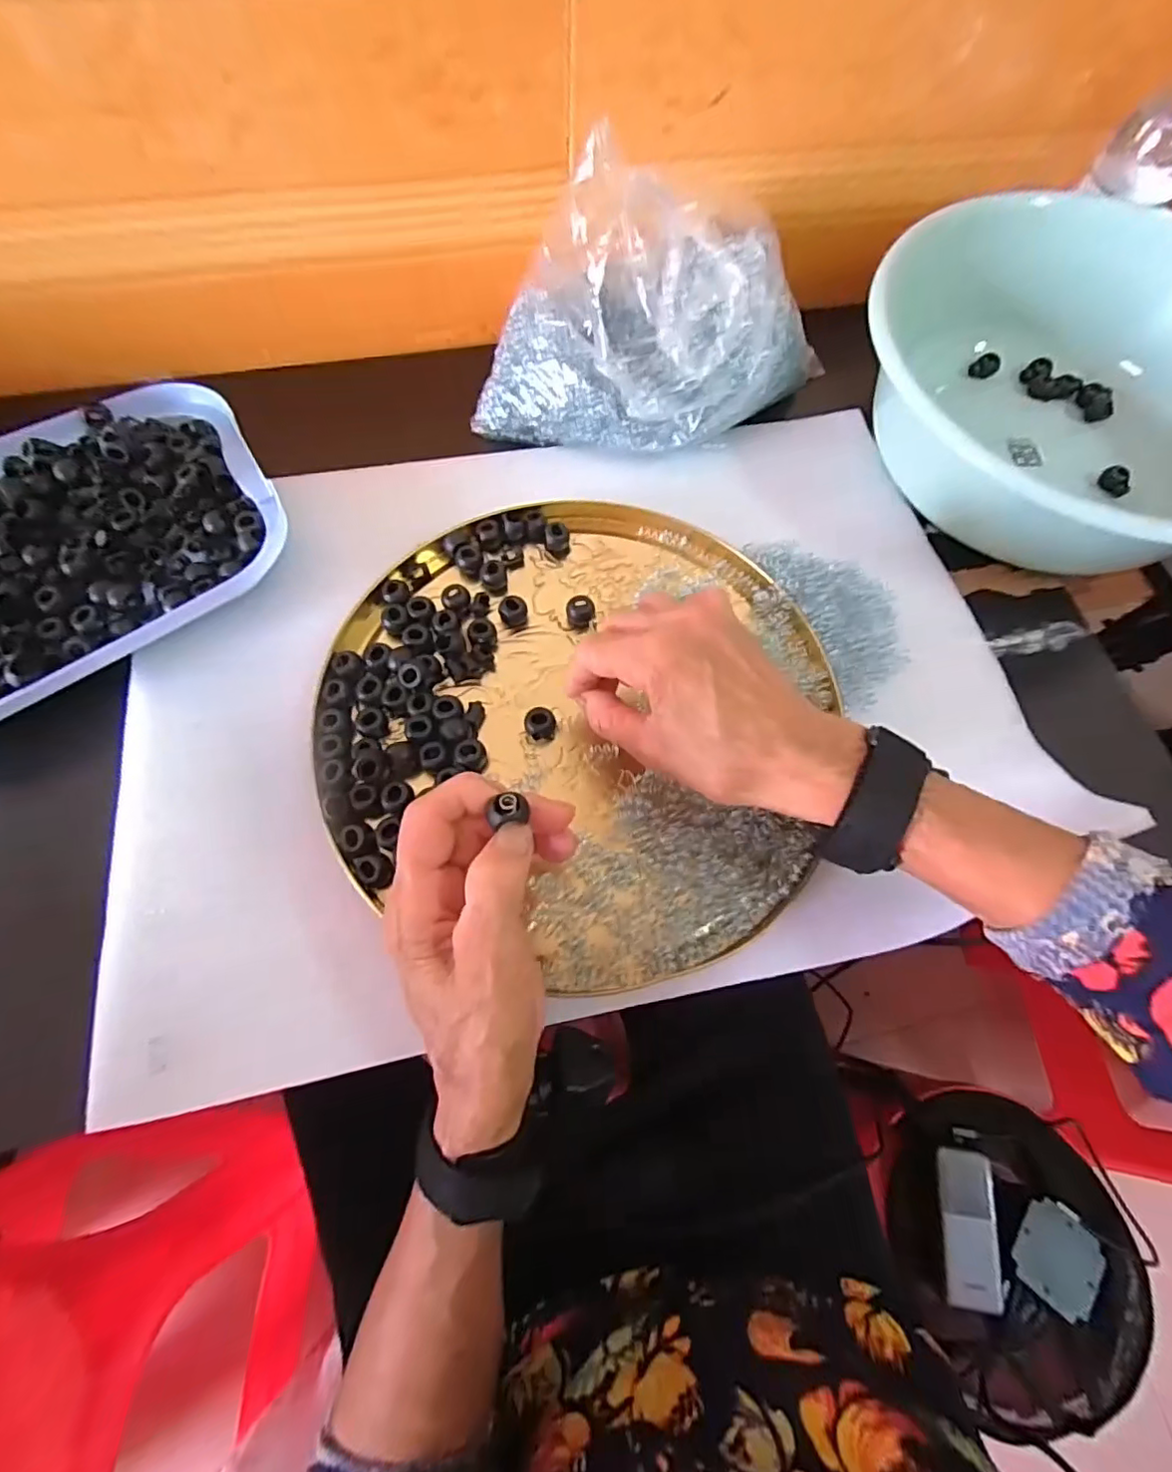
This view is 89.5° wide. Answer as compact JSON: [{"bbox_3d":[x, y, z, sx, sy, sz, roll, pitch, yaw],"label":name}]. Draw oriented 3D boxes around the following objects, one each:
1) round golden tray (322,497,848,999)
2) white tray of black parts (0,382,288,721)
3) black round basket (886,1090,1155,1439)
[{"bbox_3d":[-0.008,-0.021,0.344,0.280,0.020,0.280,1,69,-2],"label":"round golden tray"},{"bbox_3d":[-0.324,-0.115,0.365,0.259,0.047,0.192,-41,75,-16],"label":"white tray of black parts"},{"bbox_3d":[0.413,0.505,0.580,0.234,0.086,0.252,1,69,-2],"label":"black round basket"}]

